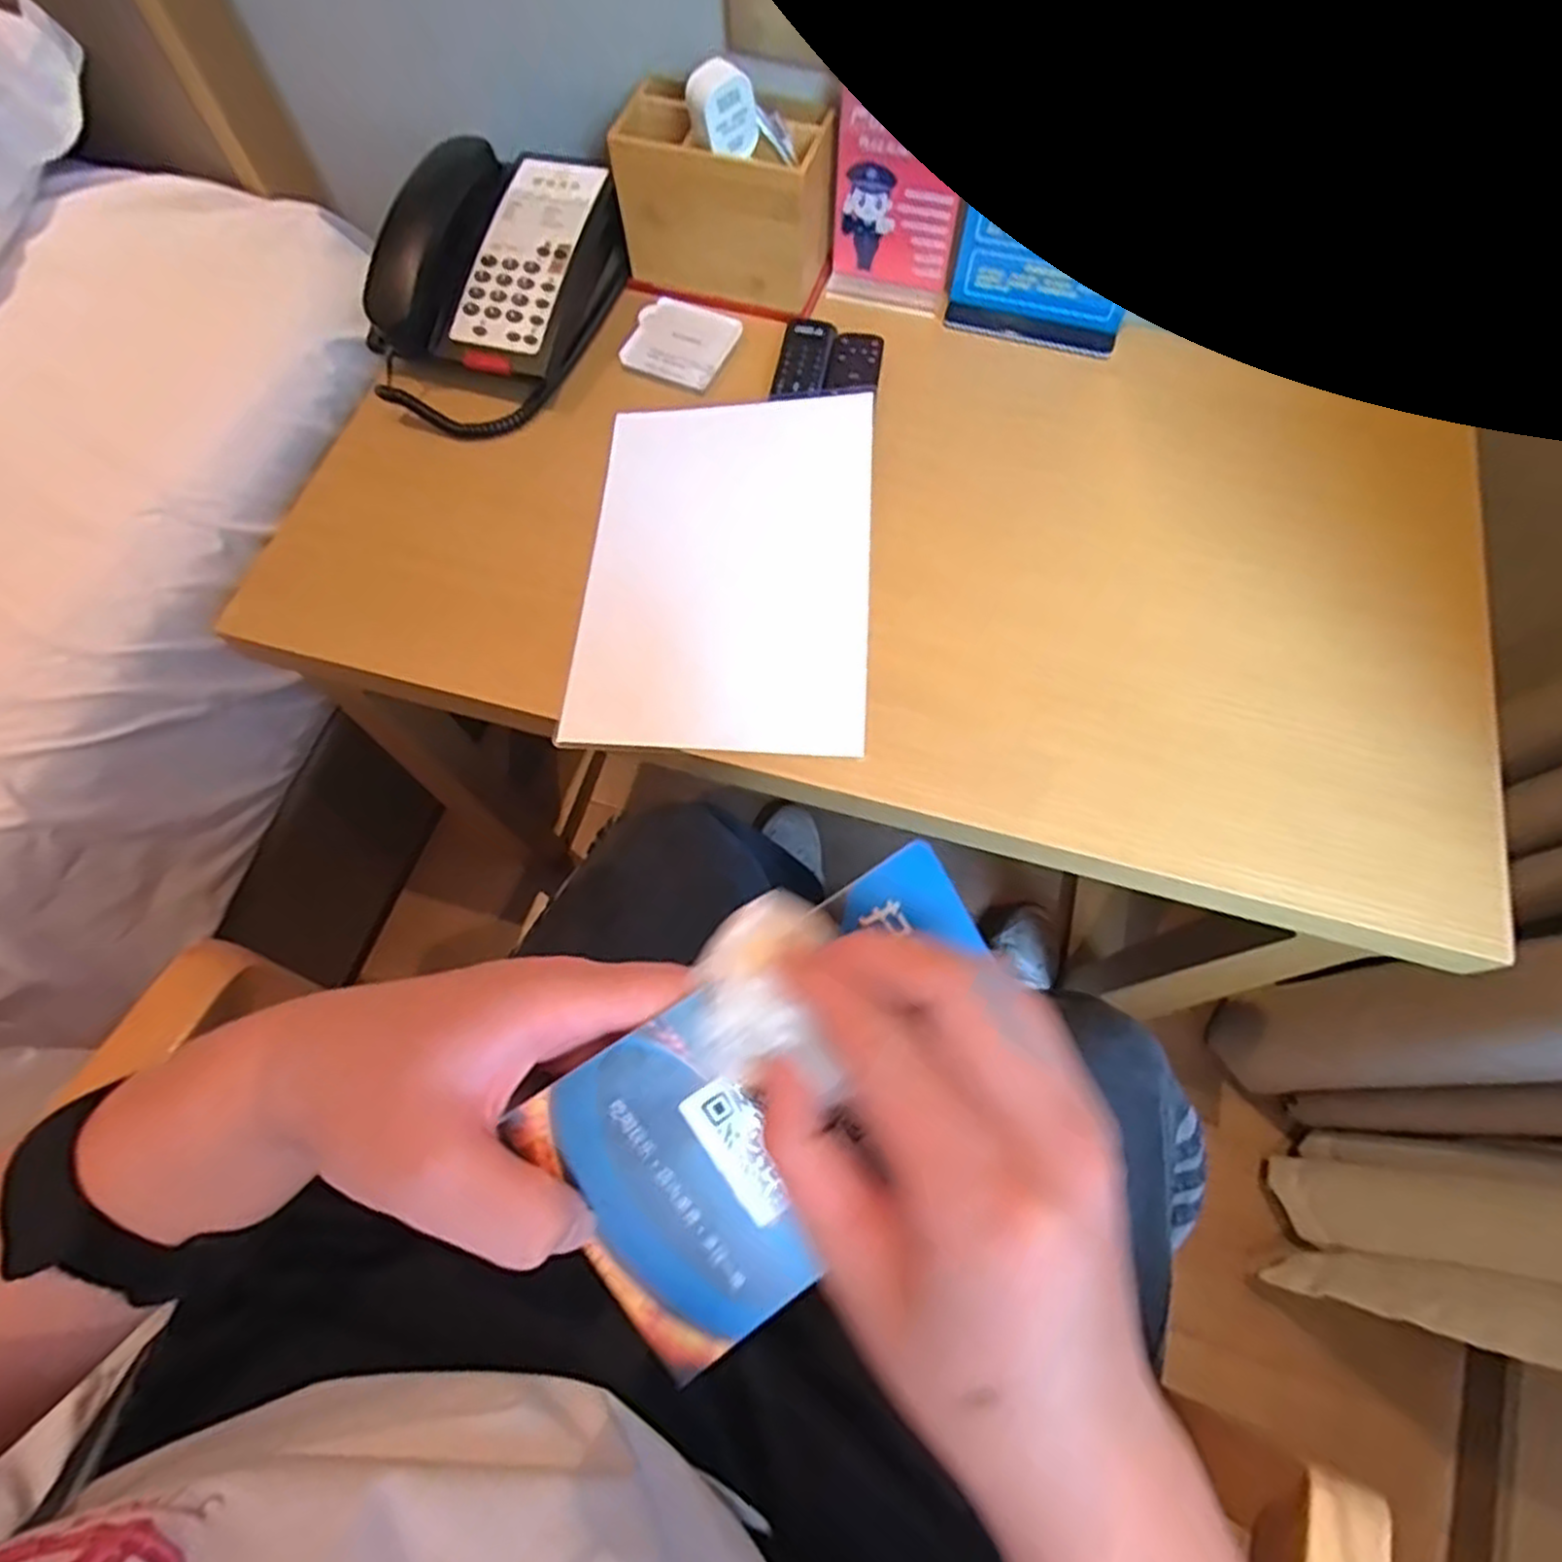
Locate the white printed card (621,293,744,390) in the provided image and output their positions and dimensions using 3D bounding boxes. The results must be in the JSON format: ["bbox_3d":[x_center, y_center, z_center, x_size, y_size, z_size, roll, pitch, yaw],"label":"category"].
[{"bbox_3d":[-0.085,-0.384,0.669,0.086,0.009,0.086,20,69,8],"label":"white printed card"}]

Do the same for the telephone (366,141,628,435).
[{"bbox_3d":[-0.243,-0.418,0.650,0.158,0.099,0.253,21,69,8],"label":"telephone"}]

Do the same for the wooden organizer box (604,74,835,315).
[{"bbox_3d":[-0.046,-0.481,0.648,0.167,0.119,0.077,18,69,7],"label":"wooden organizer box"}]

